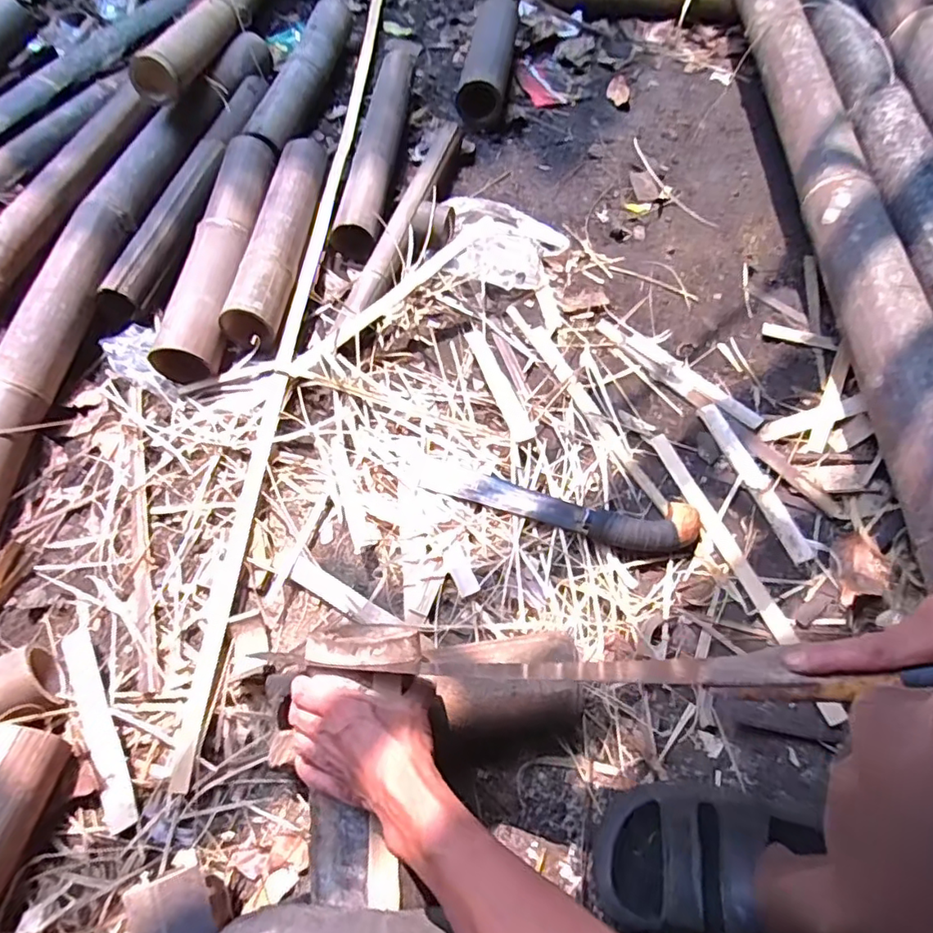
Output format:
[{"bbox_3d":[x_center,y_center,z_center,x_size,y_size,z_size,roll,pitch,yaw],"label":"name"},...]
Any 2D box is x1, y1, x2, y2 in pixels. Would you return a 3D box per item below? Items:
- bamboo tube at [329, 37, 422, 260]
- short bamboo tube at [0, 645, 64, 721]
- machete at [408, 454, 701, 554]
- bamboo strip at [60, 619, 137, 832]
[{"bbox_3d":[-0.153,-0.617,1.010,0.096,0.070,0.653,3,62,3],"label":"bamboo tube"},{"bbox_3d":[-0.465,0.225,0.568,0.089,0.051,0.067,-27,64,-13],"label":"short bamboo tube"},{"bbox_3d":[0.096,0.046,0.652,0.329,0.027,0.063,9,62,6],"label":"machete"},{"bbox_3d":[-0.369,0.251,0.563,0.029,0.011,0.211,-30,65,-14],"label":"bamboo strip"}]

